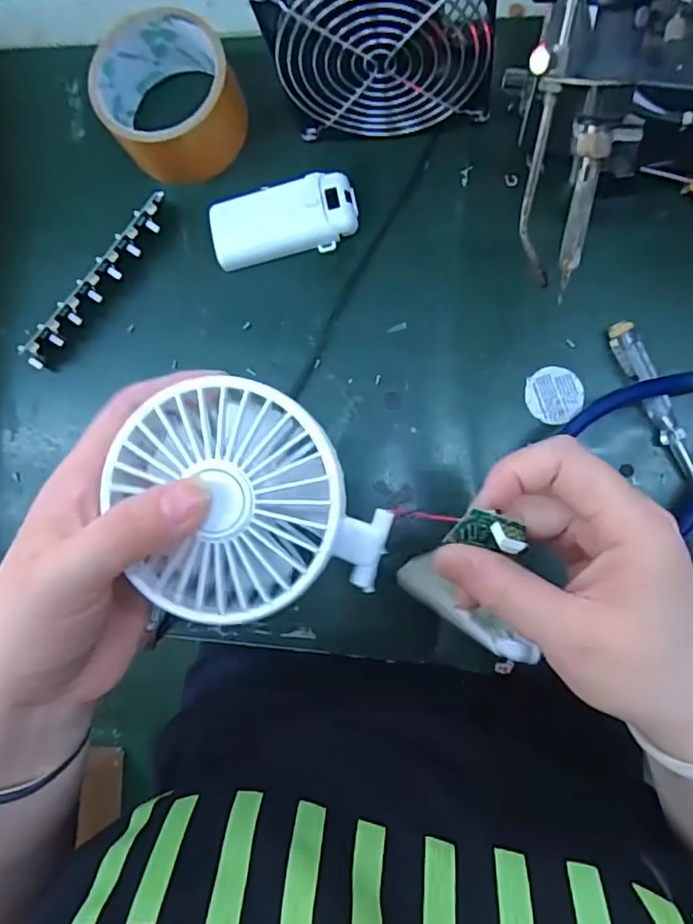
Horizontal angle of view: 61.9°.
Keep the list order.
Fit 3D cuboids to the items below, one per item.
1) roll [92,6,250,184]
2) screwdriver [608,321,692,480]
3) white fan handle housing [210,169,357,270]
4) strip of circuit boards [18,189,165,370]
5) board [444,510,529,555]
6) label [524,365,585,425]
[{"bbox_3d":[-0.116,-0.238,0.372,0.083,0.045,0.091,-1,85,7],"label":"roll"},{"bbox_3d":[0.183,-0.016,0.332,0.017,0.011,0.138,-21,83,5],"label":"screwdriver"},{"bbox_3d":[-0.041,-0.157,0.375,0.095,0.013,0.045,-9,84,6],"label":"white fan handle housing"},{"bbox_3d":[-0.165,-0.120,0.382,0.014,0.020,0.139,42,91,9],"label":"strip of circuit boards"},{"bbox_3d":[0.058,0.028,0.229,0.035,0.005,0.015,9,112,-18],"label":"board"},{"bbox_3d":[0.124,-0.040,0.347,0.033,0.004,0.034,0,87,4],"label":"label"}]

